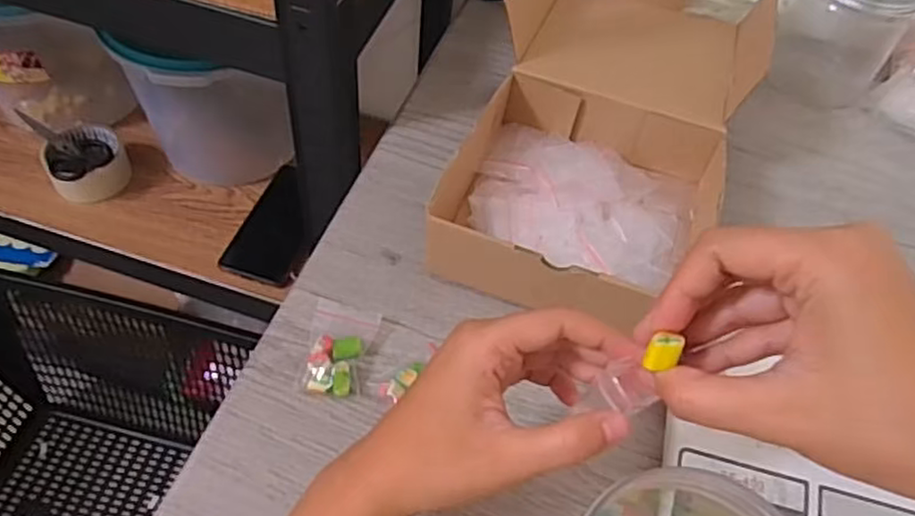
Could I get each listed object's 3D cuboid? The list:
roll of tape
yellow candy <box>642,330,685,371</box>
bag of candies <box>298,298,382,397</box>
[{"bbox_3d":[-0.424,-0.111,0.811,0.081,0.048,0.085,3,53,-4],"label":"roll of tape"},{"bbox_3d":[0.072,0.033,0.244,0.011,0.009,0.010,16,54,6],"label":"yellow candy"},{"bbox_3d":[-0.068,0.052,0.409,0.037,0.011,0.060,7,54,0],"label":"bag of candies"}]

